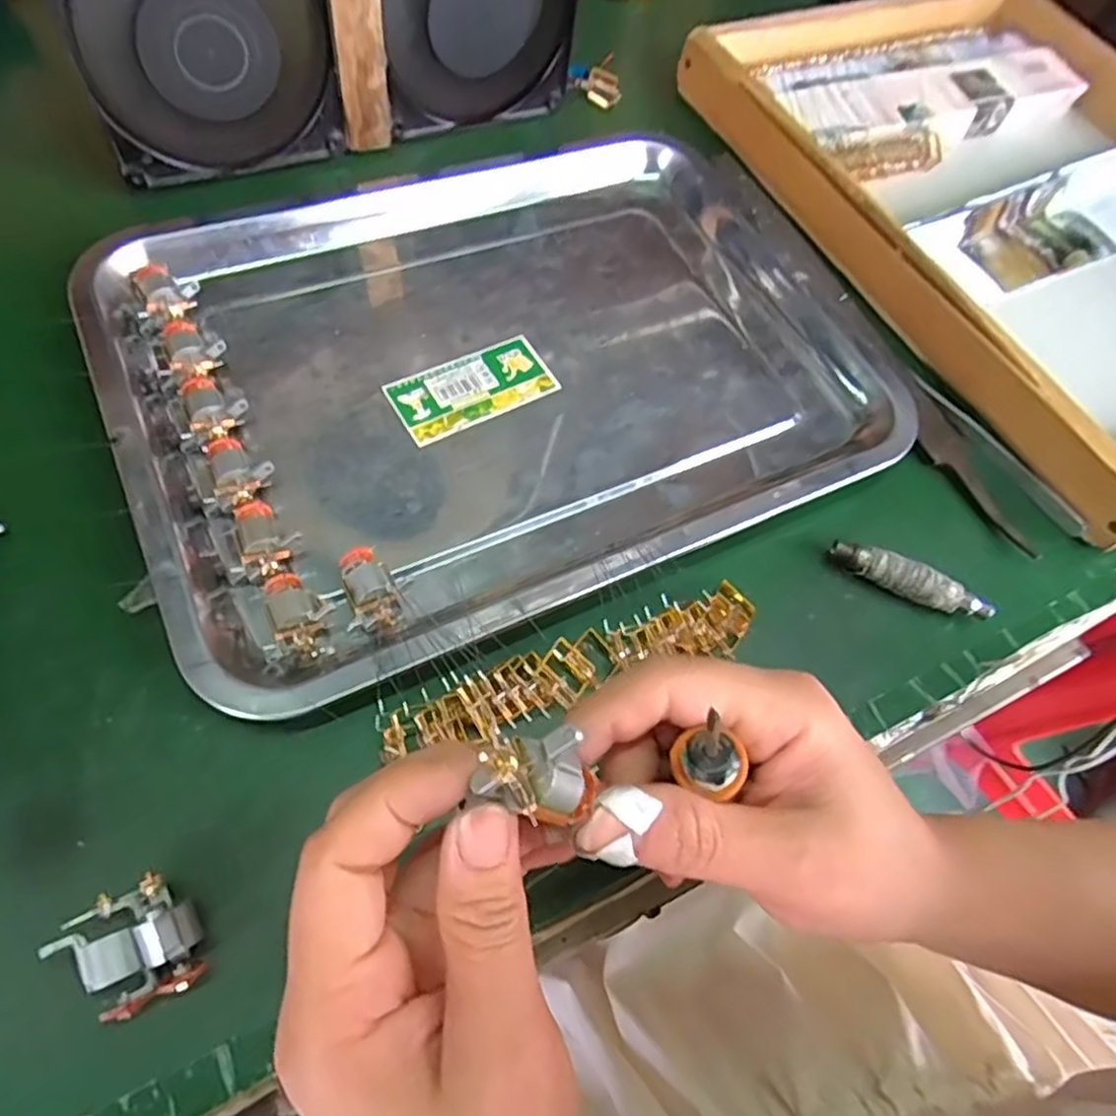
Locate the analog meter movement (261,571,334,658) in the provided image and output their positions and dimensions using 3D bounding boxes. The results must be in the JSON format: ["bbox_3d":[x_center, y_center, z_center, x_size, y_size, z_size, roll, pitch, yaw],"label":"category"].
[{"bbox_3d":[-0.101,0.020,0.275,0.021,0.013,0.034,-30,71,-20],"label":"analog meter movement"}]

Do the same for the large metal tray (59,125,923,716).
[{"bbox_3d":[-0.034,-0.115,0.354,0.350,0.028,0.298,-23,69,-18],"label":"large metal tray"}]

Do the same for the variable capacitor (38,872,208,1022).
[{"bbox_3d":[-0.130,0.119,0.216,0.037,0.024,0.033,-26,70,-19],"label":"variable capacitor"}]

